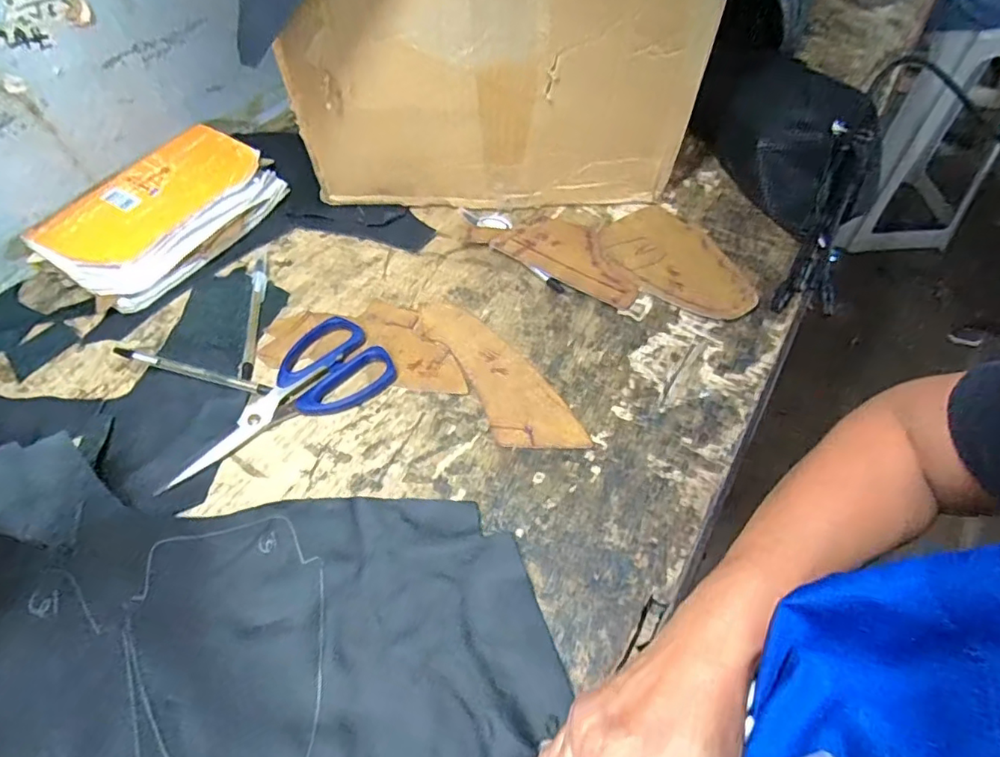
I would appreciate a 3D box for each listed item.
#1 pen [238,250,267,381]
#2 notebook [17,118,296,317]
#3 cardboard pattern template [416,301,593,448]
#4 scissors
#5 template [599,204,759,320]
[{"bbox_3d":[-0.212,-0.060,0.482,0.012,0.007,0.150,-6,55,-4],"label":"pen"},{"bbox_3d":[-0.318,-0.158,0.529,0.131,0.048,0.197,29,59,19],"label":"notebook"},{"bbox_3d":[-0.004,-0.005,0.444,0.058,0.005,0.175,-28,59,-18],"label":"cardboard pattern template"},{"bbox_3d":[-0.171,0.015,0.427,0.176,0.012,0.077,-32,60,-21],"label":"scissors"},{"bbox_3d":[0.168,-0.109,0.515,0.096,0.005,0.151,-35,60,-20],"label":"template"}]

